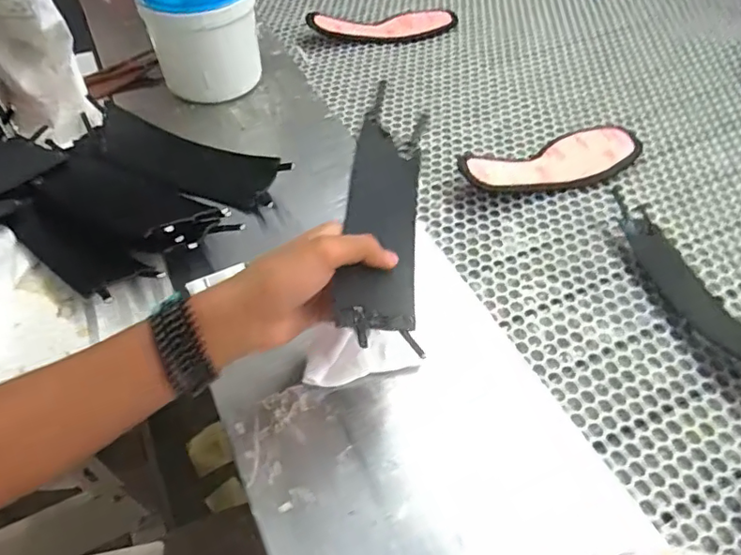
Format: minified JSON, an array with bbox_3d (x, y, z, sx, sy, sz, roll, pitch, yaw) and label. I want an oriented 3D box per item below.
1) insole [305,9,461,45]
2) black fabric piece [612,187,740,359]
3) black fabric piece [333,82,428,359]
[{"bbox_3d":[0.024,-0.407,0.878,0.240,0.027,0.092,-9,50,-5],"label":"insole"},{"bbox_3d":[0.314,0.001,0.537,0.060,0.028,0.257,-18,52,-13],"label":"black fabric piece"},{"bbox_3d":[0.011,-0.054,0.432,0.062,0.016,0.224,15,60,-18],"label":"black fabric piece"}]

